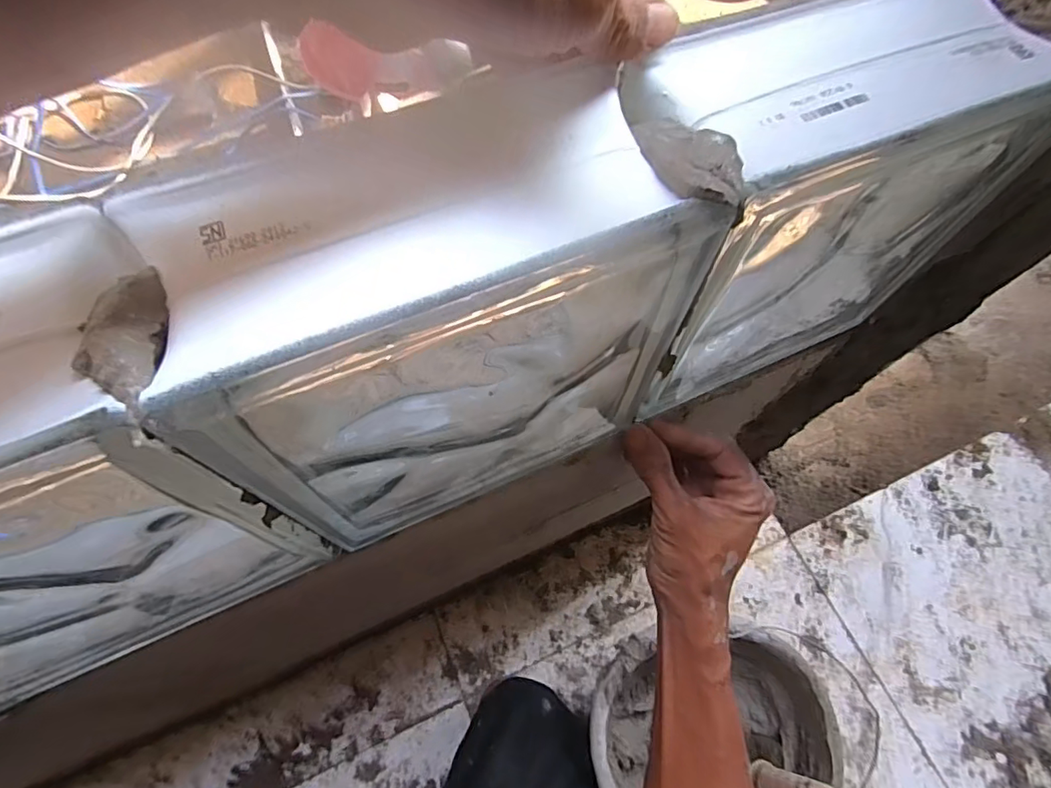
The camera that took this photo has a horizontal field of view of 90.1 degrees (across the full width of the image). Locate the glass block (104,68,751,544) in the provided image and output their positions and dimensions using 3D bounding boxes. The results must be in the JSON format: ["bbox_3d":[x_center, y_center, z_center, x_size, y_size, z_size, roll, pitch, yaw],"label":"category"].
[{"bbox_3d":[-0.033,-0.020,0.246,0.188,0.174,0.091,-20,68,-13],"label":"glass block"}]

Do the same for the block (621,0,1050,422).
[{"bbox_3d":[0.135,-0.093,0.284,0.185,0.181,0.097,-23,68,-14],"label":"block"}]

